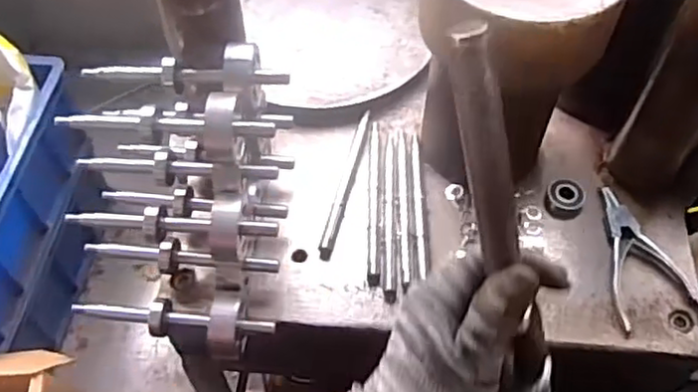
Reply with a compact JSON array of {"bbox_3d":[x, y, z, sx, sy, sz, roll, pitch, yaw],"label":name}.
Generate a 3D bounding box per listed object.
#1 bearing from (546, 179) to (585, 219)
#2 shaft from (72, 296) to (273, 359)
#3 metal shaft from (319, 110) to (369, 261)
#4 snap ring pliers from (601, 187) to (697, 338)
[{"bbox_3d":[0.200,0.002,0.628,0.034,0.015,0.035,17,57,11],"label":"bearing"},{"bbox_3d":[-0.138,0.098,0.531,0.153,0.037,0.041,5,56,3],"label":"shaft"},{"bbox_3d":[-0.002,-0.012,0.634,0.011,0.016,0.156,12,57,8],"label":"metal shaft"},{"bbox_3d":[0.240,0.050,0.582,0.070,0.013,0.129,-14,57,-9],"label":"snap ring pliers"}]

